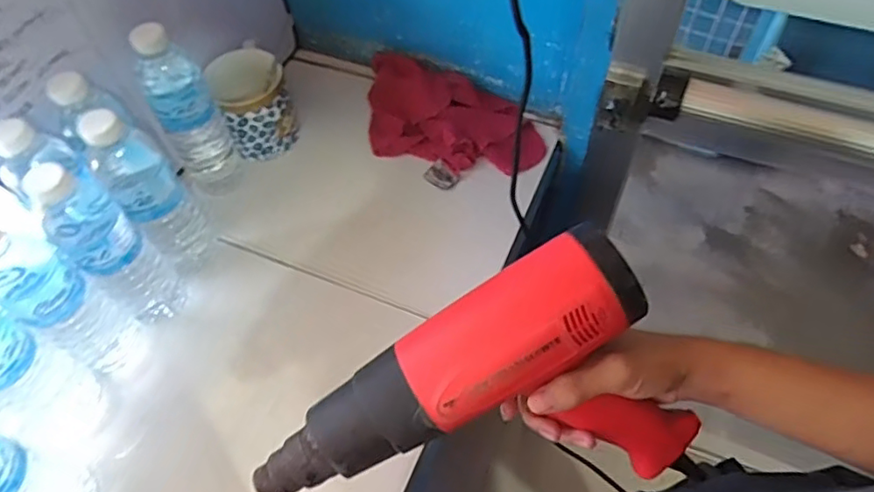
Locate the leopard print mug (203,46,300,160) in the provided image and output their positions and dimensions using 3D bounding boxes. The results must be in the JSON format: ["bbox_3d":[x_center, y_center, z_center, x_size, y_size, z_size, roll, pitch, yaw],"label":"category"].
[{"bbox_3d":[-0.211,-0.162,0.717,0.080,0.113,0.079,-22,59,-11],"label":"leopard print mug"}]

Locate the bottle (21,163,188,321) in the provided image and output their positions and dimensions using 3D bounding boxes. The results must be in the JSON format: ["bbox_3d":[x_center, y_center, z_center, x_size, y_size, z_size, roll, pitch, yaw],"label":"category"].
[{"bbox_3d":[-0.294,0.005,0.552,0.060,0.199,0.052,-40,64,-20],"label":"bottle"}]

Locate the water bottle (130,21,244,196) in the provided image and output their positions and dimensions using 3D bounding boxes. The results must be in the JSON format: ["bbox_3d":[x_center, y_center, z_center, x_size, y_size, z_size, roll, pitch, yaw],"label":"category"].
[{"bbox_3d":[-0.261,-0.139,0.639,0.061,0.209,0.065,-26,60,-13],"label":"water bottle"}]

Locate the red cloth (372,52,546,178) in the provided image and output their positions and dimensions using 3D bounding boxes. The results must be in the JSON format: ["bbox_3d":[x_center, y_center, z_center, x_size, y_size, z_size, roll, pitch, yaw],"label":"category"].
[{"bbox_3d":[0.015,-0.153,0.742,0.239,0.045,0.132,19,60,14],"label":"red cloth"}]

